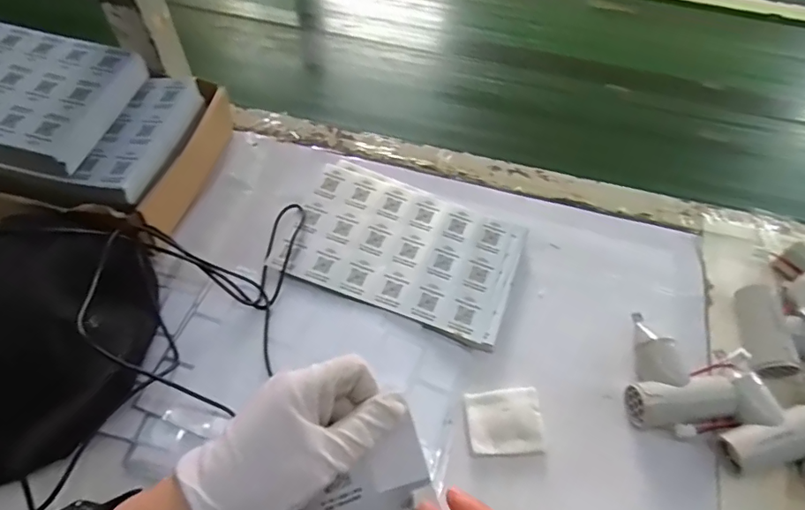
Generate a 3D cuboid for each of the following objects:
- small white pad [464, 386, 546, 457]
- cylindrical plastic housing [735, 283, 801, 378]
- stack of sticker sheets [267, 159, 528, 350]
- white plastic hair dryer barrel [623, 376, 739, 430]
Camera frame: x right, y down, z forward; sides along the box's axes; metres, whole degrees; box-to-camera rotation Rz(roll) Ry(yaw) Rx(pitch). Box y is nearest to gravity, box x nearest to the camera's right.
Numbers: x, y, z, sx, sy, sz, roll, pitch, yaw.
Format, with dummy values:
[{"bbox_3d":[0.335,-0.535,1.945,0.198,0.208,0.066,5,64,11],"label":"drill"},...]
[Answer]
[{"bbox_3d":[0.082,0.135,0.408,0.060,0.014,0.050,-5,59,-3],"label":"small white pad"},{"bbox_3d":[0.318,0.067,0.444,0.027,0.035,0.086,12,57,5],"label":"cylindrical plastic housing"},{"bbox_3d":[0.003,-0.010,0.482,0.212,0.018,0.141,18,61,11],"label":"stack of sticker sheets"},{"bbox_3d":[0.224,0.119,0.407,0.078,0.033,0.032,-5,57,-6],"label":"white plastic hair dryer barrel"}]

